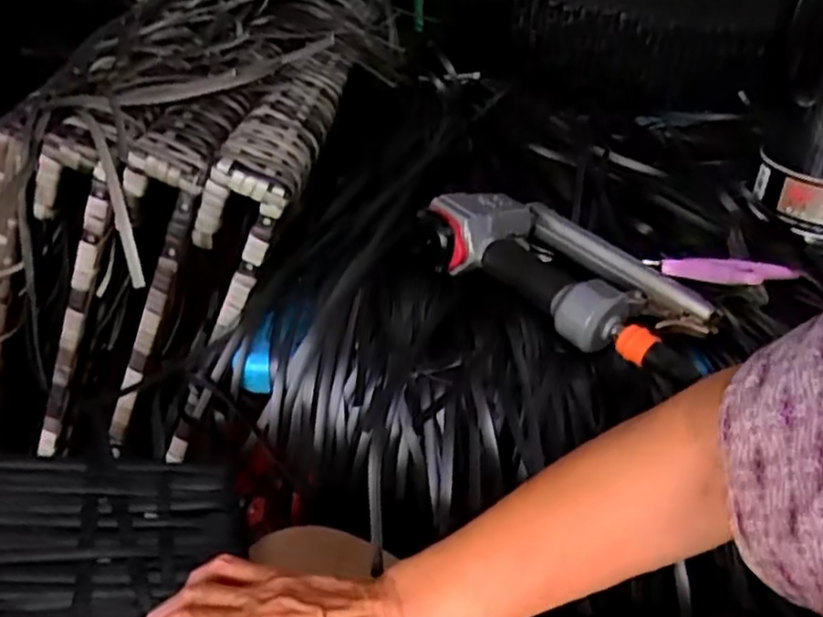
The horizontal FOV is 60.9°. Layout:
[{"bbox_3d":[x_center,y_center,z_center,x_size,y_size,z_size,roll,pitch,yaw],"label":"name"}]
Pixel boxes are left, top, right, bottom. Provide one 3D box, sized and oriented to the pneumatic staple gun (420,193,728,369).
[{"bbox_3d":[0.133,-0.035,0.595,0.150,0.060,0.231,-26,43,-31],"label":"pneumatic staple gun"}]

